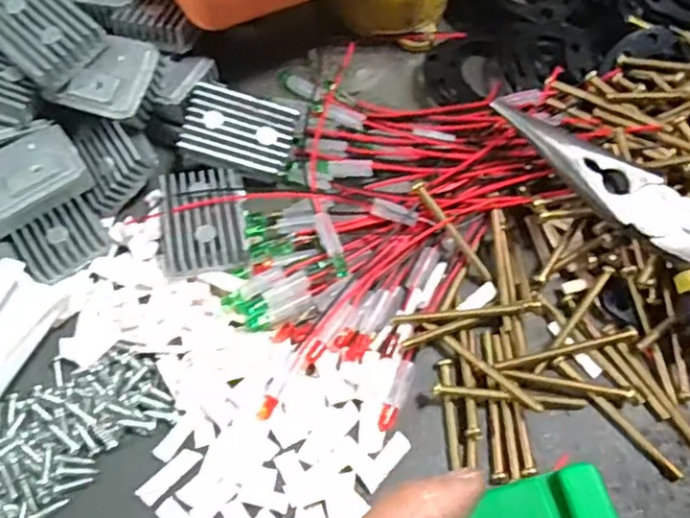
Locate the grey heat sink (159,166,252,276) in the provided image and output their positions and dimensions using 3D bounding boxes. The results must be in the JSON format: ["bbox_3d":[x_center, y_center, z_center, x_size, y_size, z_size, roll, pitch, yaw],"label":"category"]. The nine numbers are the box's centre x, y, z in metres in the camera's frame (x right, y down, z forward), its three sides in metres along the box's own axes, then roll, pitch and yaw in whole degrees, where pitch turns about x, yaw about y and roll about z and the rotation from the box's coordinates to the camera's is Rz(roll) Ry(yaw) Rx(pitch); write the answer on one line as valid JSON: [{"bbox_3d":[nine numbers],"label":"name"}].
[{"bbox_3d":[-0.057,-0.016,0.264,0.032,0.013,0.048,-9,65,-3],"label":"grey heat sink"}]

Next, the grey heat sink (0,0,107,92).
[{"bbox_3d":[-0.123,-0.093,0.264,0.044,0.014,0.033,39,71,18],"label":"grey heat sink"}]

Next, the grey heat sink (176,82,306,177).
[{"bbox_3d":[-0.044,-0.054,0.278,0.046,0.010,0.033,15,82,-8],"label":"grey heat sink"}]

